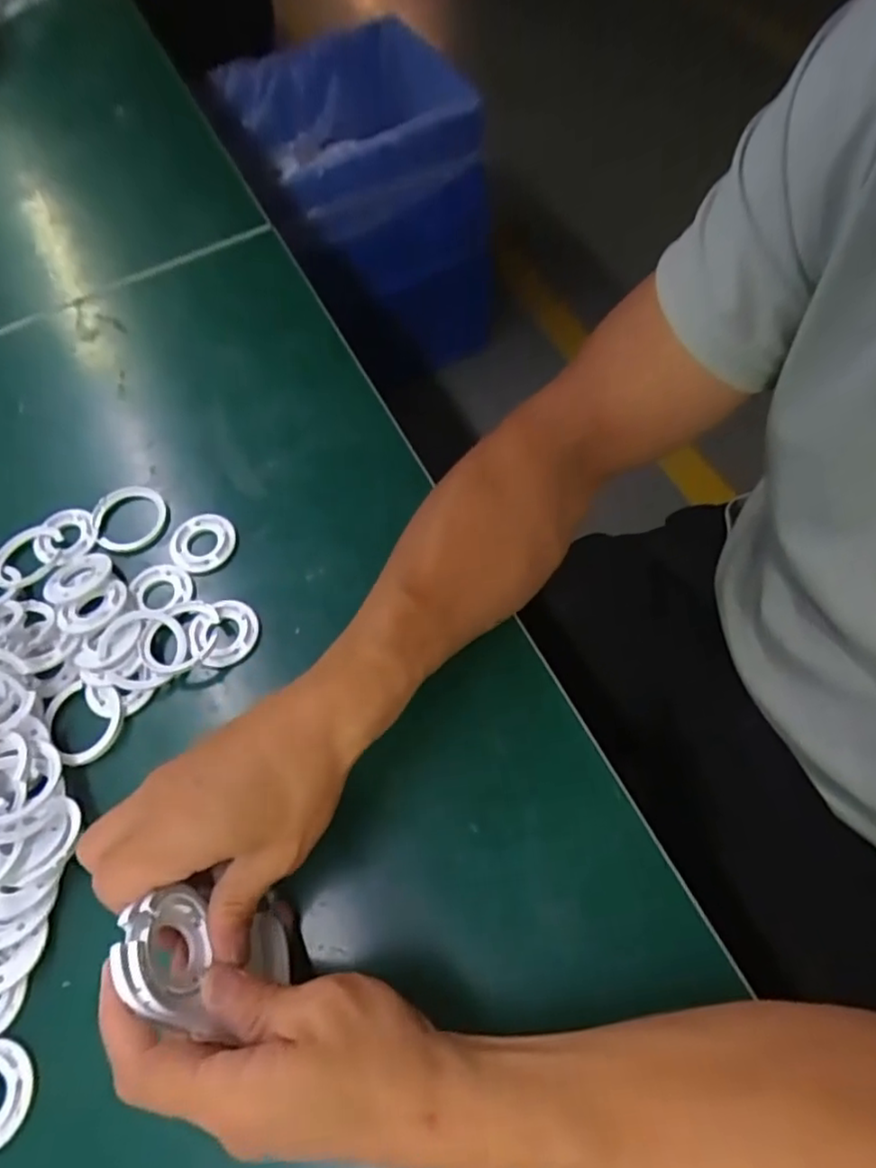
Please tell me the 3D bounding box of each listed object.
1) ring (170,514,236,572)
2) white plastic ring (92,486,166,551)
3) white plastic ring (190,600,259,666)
[{"bbox_3d":[-0.159,-0.028,0.431,0.043,0.006,0.041,-1,62,2],"label":"ring"},{"bbox_3d":[-0.216,-0.046,0.446,0.050,0.014,0.045,-34,65,-14],"label":"white plastic ring"},{"bbox_3d":[-0.134,0.030,0.399,0.041,0.009,0.040,-1,62,2],"label":"white plastic ring"}]

